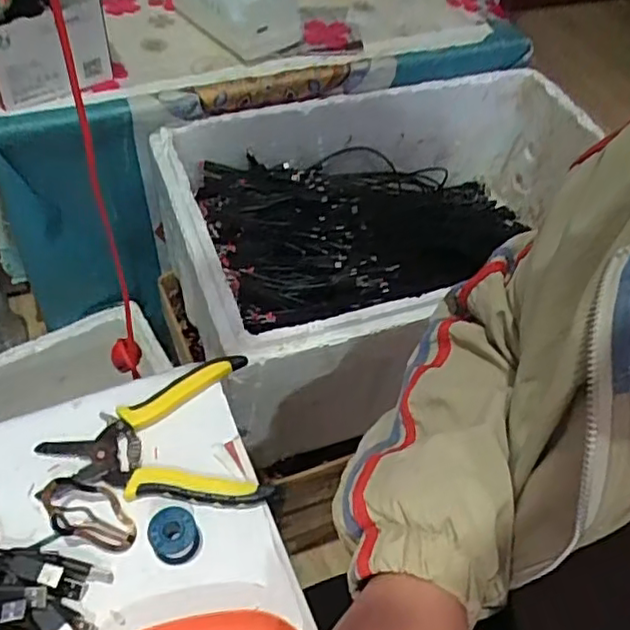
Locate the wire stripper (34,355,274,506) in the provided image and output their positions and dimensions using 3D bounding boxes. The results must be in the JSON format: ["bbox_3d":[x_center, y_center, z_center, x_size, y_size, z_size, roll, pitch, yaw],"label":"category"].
[{"bbox_3d":[-0.115,0.082,0.477,0.158,0.014,0.114,2,52,-4],"label":"wire stripper"}]

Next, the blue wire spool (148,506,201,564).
[{"bbox_3d":[-0.092,0.144,0.425,0.030,0.026,0.029,3,52,-4],"label":"blue wire spool"}]

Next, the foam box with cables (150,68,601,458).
[{"bbox_3d":[0.109,-0.097,0.782,0.530,0.195,0.341,-17,56,-18],"label":"foam box with cables"}]

